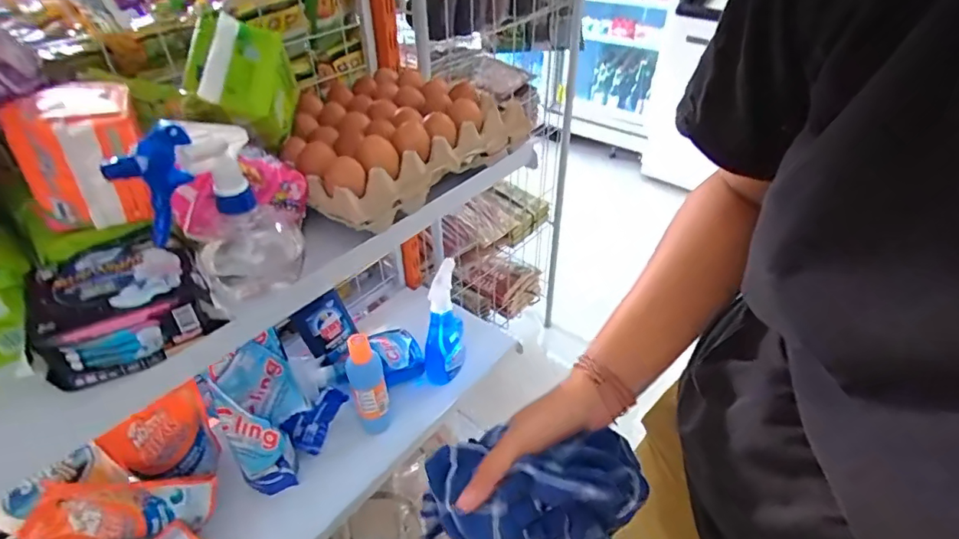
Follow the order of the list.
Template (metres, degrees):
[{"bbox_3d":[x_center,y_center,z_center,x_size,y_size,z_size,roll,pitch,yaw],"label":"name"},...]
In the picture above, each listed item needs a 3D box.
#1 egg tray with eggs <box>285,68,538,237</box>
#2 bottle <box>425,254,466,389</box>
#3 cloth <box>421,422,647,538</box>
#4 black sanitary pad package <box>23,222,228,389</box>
[{"bbox_3d":[-0.125,-0.177,0.646,0.262,0.060,0.293,28,48,30],"label":"egg tray with eggs"},{"bbox_3d":[-0.060,0.086,0.855,0.066,0.198,0.090,-4,40,-4],"label":"bottle"},{"bbox_3d":[0.040,0.179,0.382,0.158,0.125,0.086,-2,40,-2],"label":"cloth"},{"bbox_3d":[-0.295,0.027,0.429,0.117,0.065,0.103,-23,45,-25],"label":"black sanitary pad package"}]

